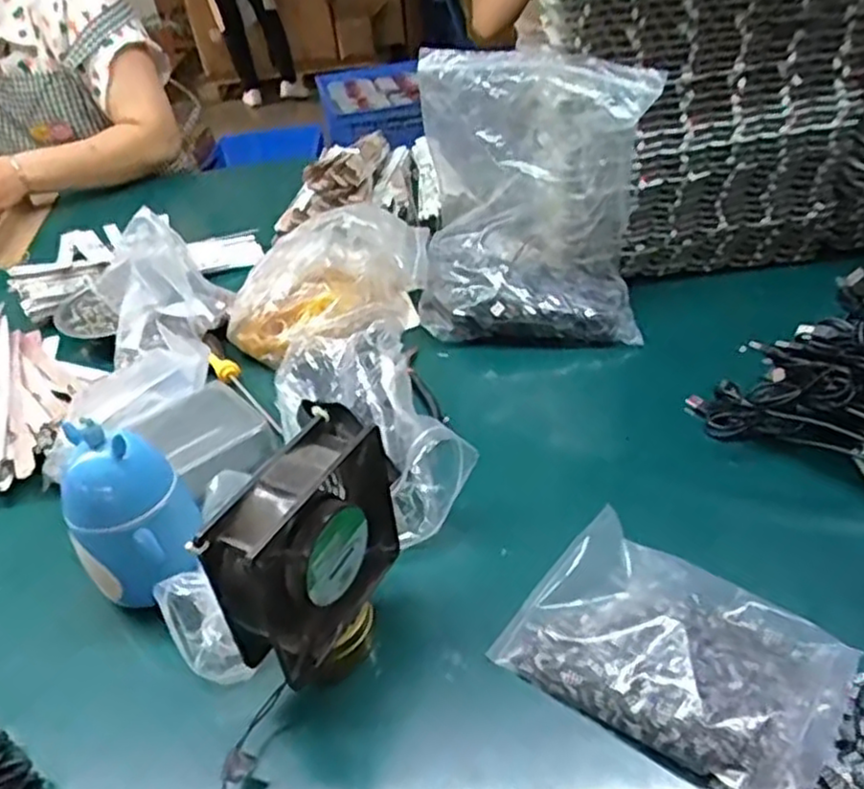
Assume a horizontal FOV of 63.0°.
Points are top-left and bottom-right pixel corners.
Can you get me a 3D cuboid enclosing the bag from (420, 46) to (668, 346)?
[{"bbox_3d":[0.106,-0.220,0.751,0.237,0.230,0.237,-2,39,7],"label":"bag"}]

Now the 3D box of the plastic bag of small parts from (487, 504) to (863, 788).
[{"bbox_3d":[0.146,0.154,0.430,0.179,0.027,0.119,24,48,33],"label":"plastic bag of small parts"}]

